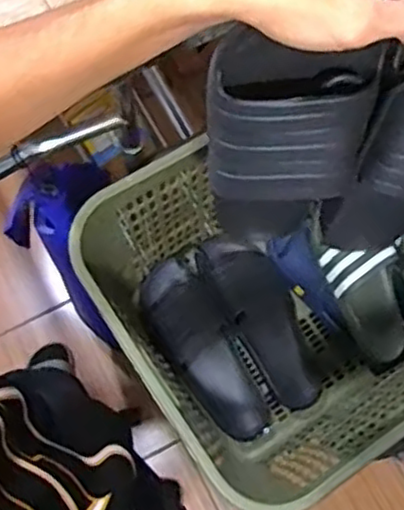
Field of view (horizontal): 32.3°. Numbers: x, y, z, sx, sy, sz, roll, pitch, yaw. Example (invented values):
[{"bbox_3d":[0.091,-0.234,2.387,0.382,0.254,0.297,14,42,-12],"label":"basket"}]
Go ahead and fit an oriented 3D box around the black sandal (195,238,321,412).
[{"bbox_3d":[0.093,0.094,1.055,0.108,0.082,0.283,-31,77,-10],"label":"black sandal"}]

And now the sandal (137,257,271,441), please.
[{"bbox_3d":[0.001,0.137,1.016,0.099,0.081,0.283,-30,77,-10],"label":"sandal"}]

